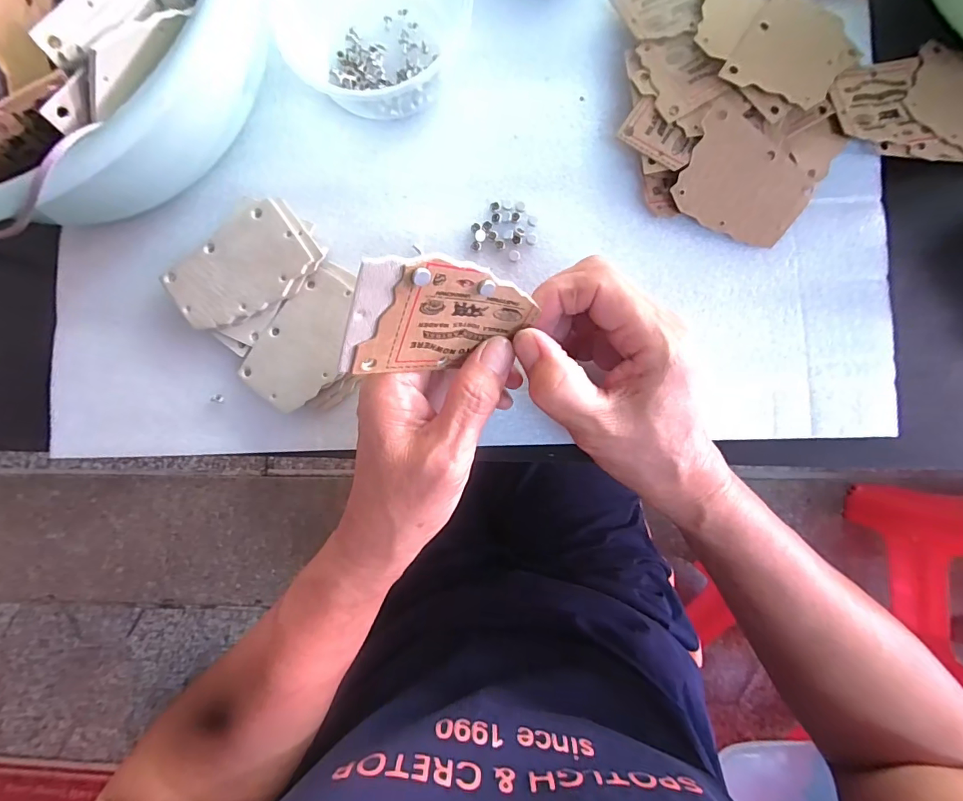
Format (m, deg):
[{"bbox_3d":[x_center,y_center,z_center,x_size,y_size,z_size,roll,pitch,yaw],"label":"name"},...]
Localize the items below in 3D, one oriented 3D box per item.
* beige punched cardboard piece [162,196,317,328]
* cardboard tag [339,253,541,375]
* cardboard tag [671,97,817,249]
[{"bbox_3d":[-0.150,-0.080,0.279,0.083,0.004,0.057,-37,83,3],"label":"beige punched cardboard piece"},{"bbox_3d":[-0.015,-0.033,0.191,0.078,0.053,0.004,-4,46,-32],"label":"cardboard tag"},{"bbox_3d":[0.154,-0.128,0.266,0.075,0.006,0.061,30,101,-6],"label":"cardboard tag"}]

